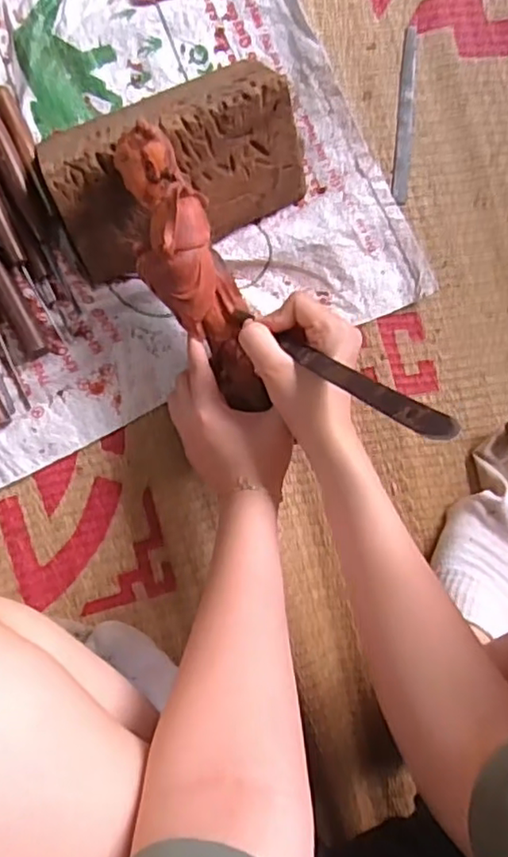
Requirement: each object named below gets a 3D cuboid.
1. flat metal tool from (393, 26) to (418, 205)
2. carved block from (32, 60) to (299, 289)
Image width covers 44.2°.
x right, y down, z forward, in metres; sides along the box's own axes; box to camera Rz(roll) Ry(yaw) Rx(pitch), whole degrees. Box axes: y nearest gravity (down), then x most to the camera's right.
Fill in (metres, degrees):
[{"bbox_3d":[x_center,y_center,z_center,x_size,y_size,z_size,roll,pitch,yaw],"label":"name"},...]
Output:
[{"bbox_3d":[0.142,-0.290,0.581,0.015,0.006,0.162,5,88,-5],"label":"flat metal tool"},{"bbox_3d":[-0.069,-0.225,0.522,0.214,0.068,0.149,-33,91,-5],"label":"carved block"}]

